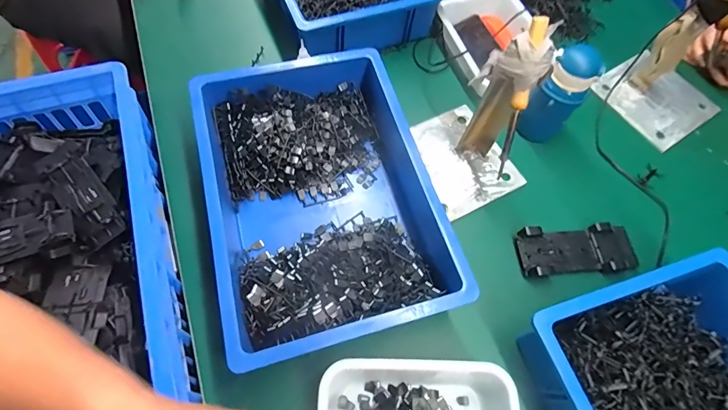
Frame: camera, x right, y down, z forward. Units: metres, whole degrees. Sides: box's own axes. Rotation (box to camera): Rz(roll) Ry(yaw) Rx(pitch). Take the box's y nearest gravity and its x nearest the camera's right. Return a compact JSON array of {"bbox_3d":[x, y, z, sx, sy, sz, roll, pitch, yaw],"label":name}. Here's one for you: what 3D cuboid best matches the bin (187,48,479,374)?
[{"bbox_3d":[-0.064,-0.018,0.582,0.308,0.116,0.438,-13,66,-10],"label":"bin"}]

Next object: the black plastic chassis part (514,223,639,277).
[{"bbox_3d":[0.349,0.072,0.613,0.192,0.024,0.081,-3,65,-5],"label":"black plastic chassis part"}]

